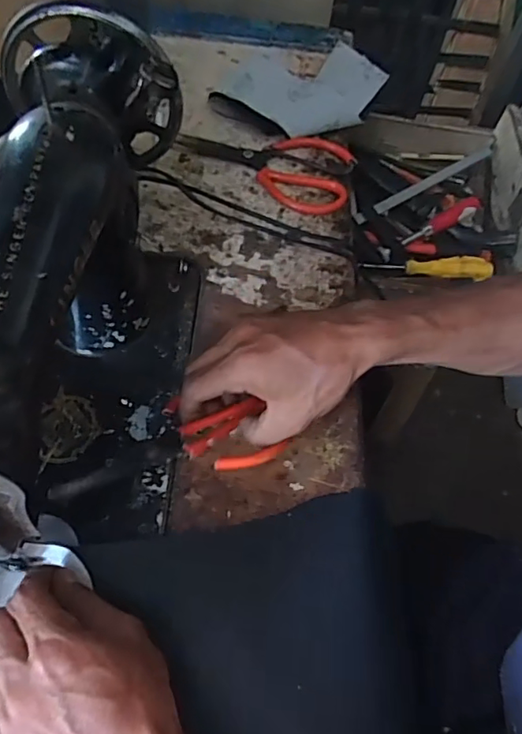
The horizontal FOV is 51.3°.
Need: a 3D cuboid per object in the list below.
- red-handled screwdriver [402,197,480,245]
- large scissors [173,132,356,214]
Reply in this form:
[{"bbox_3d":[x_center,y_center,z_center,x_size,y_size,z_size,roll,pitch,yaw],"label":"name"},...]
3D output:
[{"bbox_3d":[0.234,-0.191,0.704,0.116,0.028,0.023,-25,63,-18],"label":"red-handled screwdriver"},{"bbox_3d":[0.015,-0.241,0.617,0.194,0.013,0.112,30,59,10],"label":"large scissors"}]

